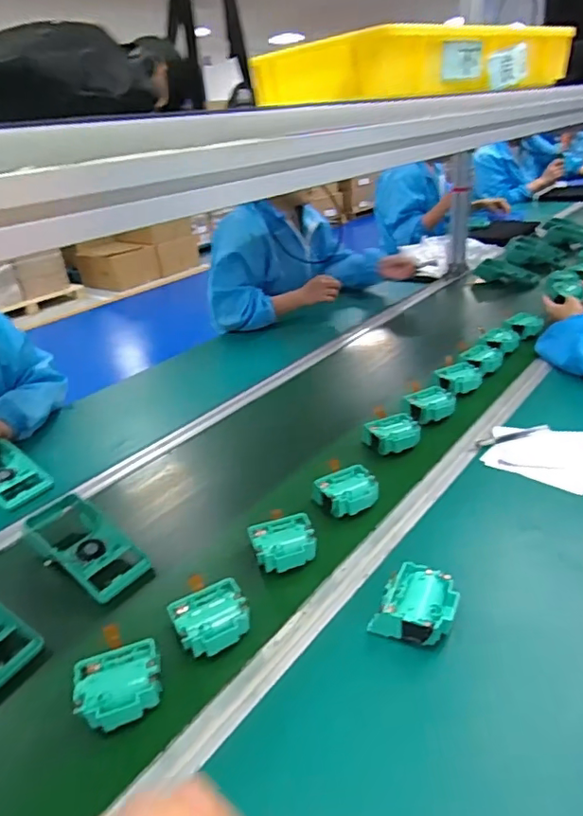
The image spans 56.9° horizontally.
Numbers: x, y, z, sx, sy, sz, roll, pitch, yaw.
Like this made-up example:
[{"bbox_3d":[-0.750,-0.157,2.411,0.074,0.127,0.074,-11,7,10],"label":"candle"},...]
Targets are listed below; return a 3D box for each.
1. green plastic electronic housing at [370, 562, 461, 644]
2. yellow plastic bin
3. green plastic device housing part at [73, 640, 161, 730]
[{"bbox_3d":[0.133,0.211,0.571,0.079,0.046,0.079,10,31,27],"label":"green plastic electronic housing"},{"bbox_3d":[0.196,-0.519,0.823,0.416,0.072,0.294,-25,33,-32],"label":"yellow plastic bin"},{"bbox_3d":[-0.164,0.266,0.516,0.077,0.026,0.066,-15,29,-17],"label":"green plastic device housing part"}]

